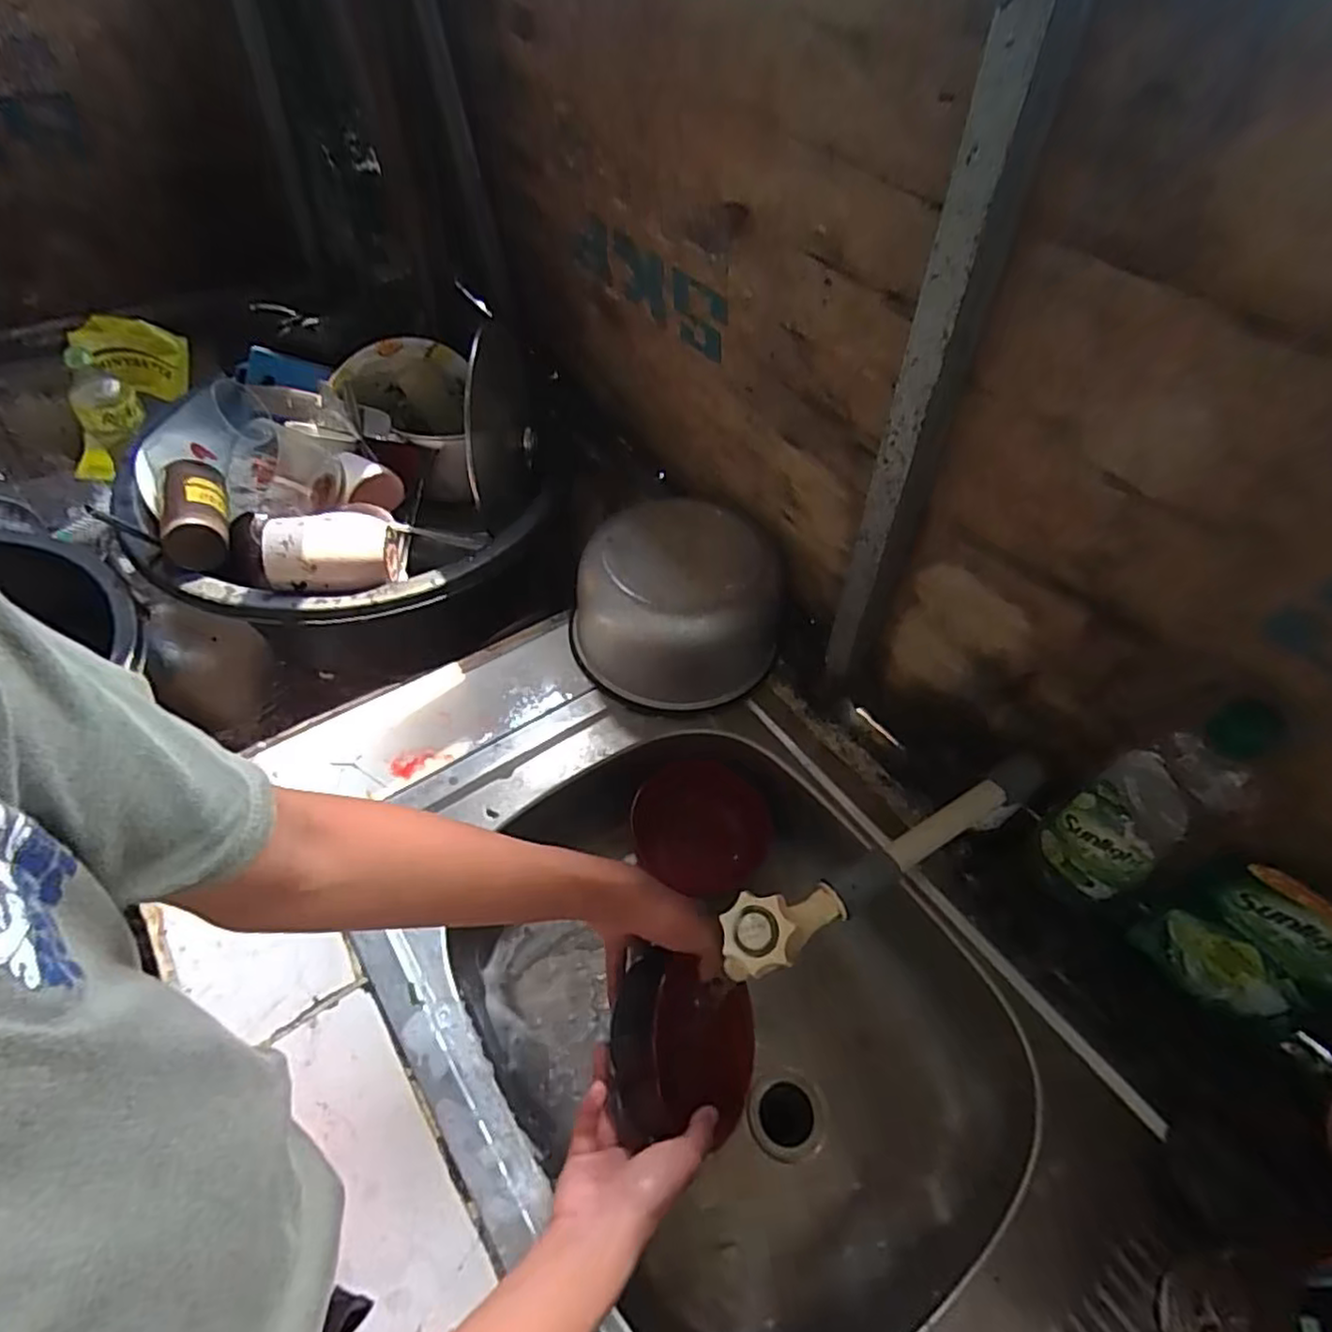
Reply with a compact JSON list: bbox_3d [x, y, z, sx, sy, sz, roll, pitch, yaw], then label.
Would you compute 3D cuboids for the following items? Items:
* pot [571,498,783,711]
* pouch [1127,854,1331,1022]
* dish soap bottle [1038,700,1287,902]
[{"bbox_3d":[0.006,-0.063,0.734,0.193,0.137,0.176,2,52,-3],"label":"pot"},{"bbox_3d":[0.437,0.213,0.514,0.037,0.176,0.117,-30,60,-25],"label":"pouch"},{"bbox_3d":[0.344,0.103,0.499,0.054,0.237,0.073,-20,57,-19],"label":"dish soap bottle"}]

